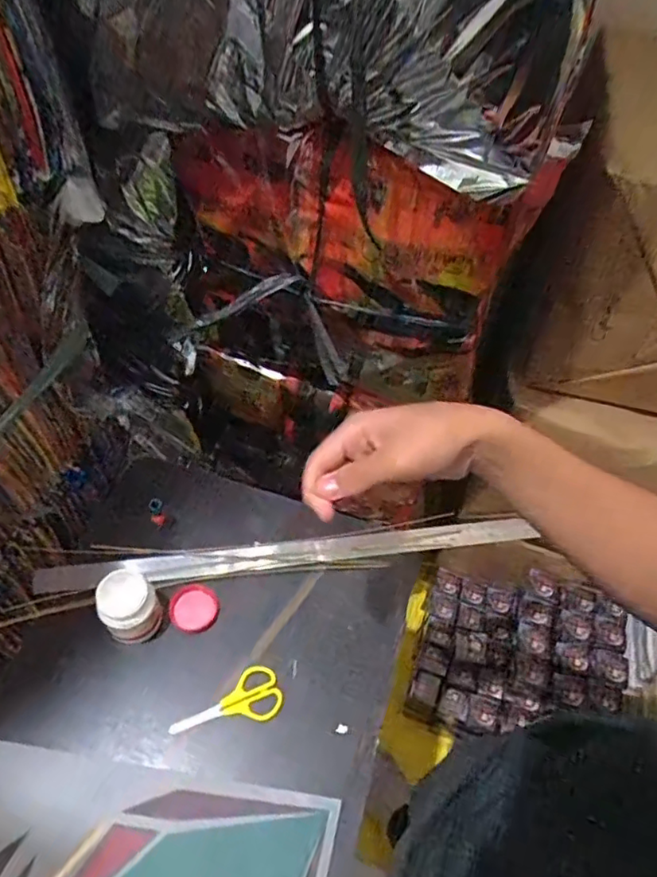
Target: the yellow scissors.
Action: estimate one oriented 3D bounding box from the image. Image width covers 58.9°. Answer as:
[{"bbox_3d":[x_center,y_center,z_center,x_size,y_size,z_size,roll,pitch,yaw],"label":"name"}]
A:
[{"bbox_3d":[-0.108,0.276,0.615,0.114,0.004,0.053,-8,54,-11],"label":"yellow scissors"}]

